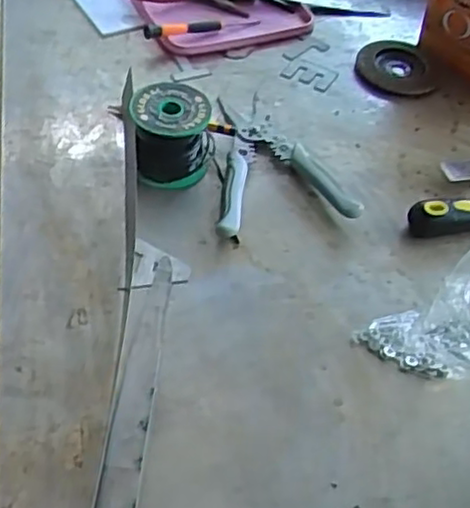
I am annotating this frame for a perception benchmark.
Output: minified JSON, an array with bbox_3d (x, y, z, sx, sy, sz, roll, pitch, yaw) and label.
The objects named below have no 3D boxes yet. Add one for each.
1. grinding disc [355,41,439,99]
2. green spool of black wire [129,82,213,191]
[{"bbox_3d":[0.181,-0.208,0.779,0.088,0.010,0.104,15,49,7],"label":"grinding disc"},{"bbox_3d":[-0.056,-0.107,0.627,0.073,0.069,0.069,0,49,-7],"label":"green spool of black wire"}]

